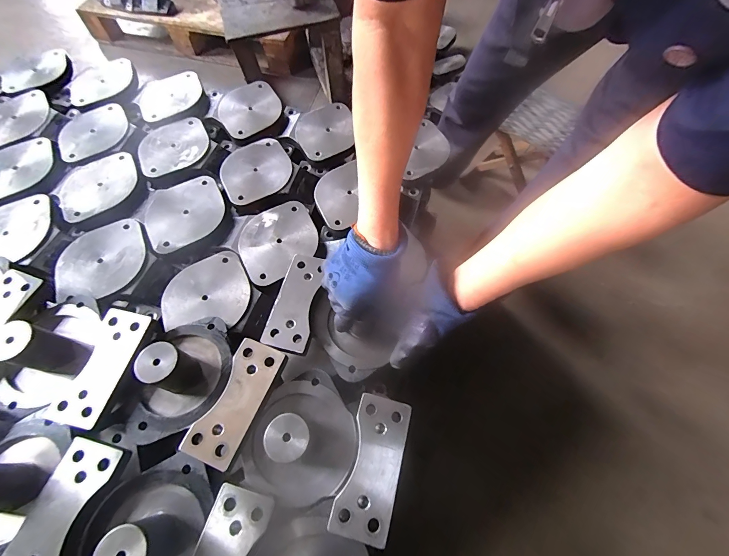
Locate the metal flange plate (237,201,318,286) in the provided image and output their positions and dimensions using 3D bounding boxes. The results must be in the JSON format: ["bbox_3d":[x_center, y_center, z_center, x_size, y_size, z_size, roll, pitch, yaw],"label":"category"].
[{"bbox_3d":[-0.149,-0.066,0.568,0.133,0.015,0.130,-28,66,-14],"label":"metal flange plate"}]

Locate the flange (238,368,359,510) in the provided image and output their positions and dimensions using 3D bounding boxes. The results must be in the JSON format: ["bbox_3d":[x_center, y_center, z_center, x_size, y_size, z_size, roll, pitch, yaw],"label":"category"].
[{"bbox_3d":[-0.070,0.178,0.387,0.126,0.073,0.137,0,63,-1],"label":"flange"}]

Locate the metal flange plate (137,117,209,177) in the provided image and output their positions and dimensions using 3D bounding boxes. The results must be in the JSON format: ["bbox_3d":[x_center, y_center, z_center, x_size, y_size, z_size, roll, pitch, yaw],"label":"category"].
[{"bbox_3d":[-0.383,-0.266,0.661,0.131,0.007,0.135,0,63,-1],"label":"metal flange plate"}]

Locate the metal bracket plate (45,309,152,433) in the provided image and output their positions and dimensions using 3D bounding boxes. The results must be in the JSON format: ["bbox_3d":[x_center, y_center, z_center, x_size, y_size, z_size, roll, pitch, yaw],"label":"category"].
[{"bbox_3d":[-0.338,0.111,0.424,0.061,0.008,0.144,14,65,3],"label":"metal bracket plate"}]

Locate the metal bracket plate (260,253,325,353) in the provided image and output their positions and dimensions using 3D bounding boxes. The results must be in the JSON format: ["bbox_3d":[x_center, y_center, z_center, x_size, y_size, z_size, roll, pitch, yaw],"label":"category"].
[{"bbox_3d":[-0.094,0.031,0.468,0.059,0.007,0.141,12,63,5],"label":"metal bracket plate"}]

